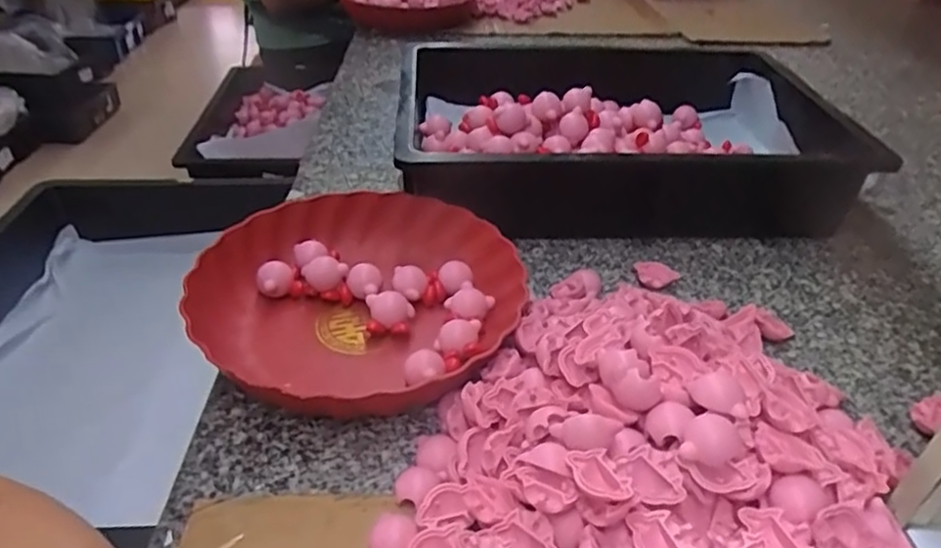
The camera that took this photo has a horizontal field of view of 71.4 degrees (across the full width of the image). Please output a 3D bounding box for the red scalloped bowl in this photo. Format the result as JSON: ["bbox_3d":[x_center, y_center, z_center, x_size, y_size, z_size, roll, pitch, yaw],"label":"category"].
[{"bbox_3d":[-0.082,0.014,0.508,0.233,0.051,0.240,1,38,-1],"label":"red scalloped bowl"}]

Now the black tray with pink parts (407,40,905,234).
[{"bbox_3d":[0.147,-0.173,0.729,0.436,0.098,0.358,-2,38,-5],"label":"black tray with pink parts"}]

